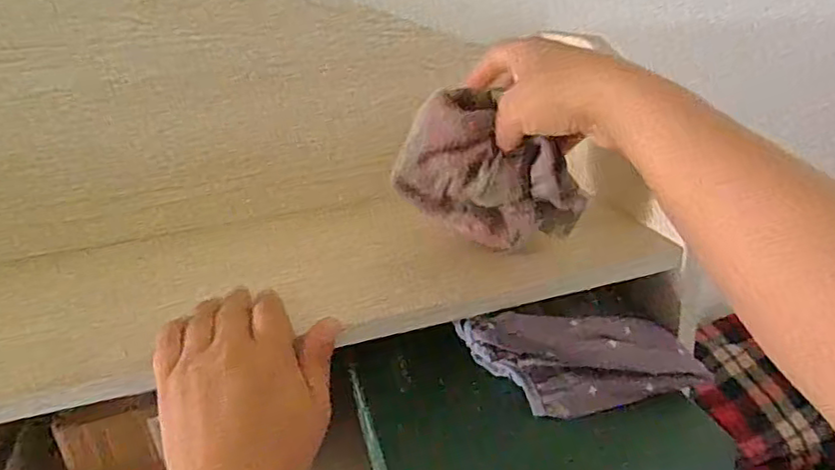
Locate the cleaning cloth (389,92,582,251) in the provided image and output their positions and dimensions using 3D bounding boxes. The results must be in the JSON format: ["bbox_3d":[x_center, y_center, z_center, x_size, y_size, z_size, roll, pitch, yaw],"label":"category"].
[{"bbox_3d":[0.049,-0.044,0.423,0.118,0.100,0.032,1,23,14],"label":"cleaning cloth"}]

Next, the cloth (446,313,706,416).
[{"bbox_3d":[0.115,0.079,0.434,0.160,0.066,0.061,-5,23,0],"label":"cloth"}]

